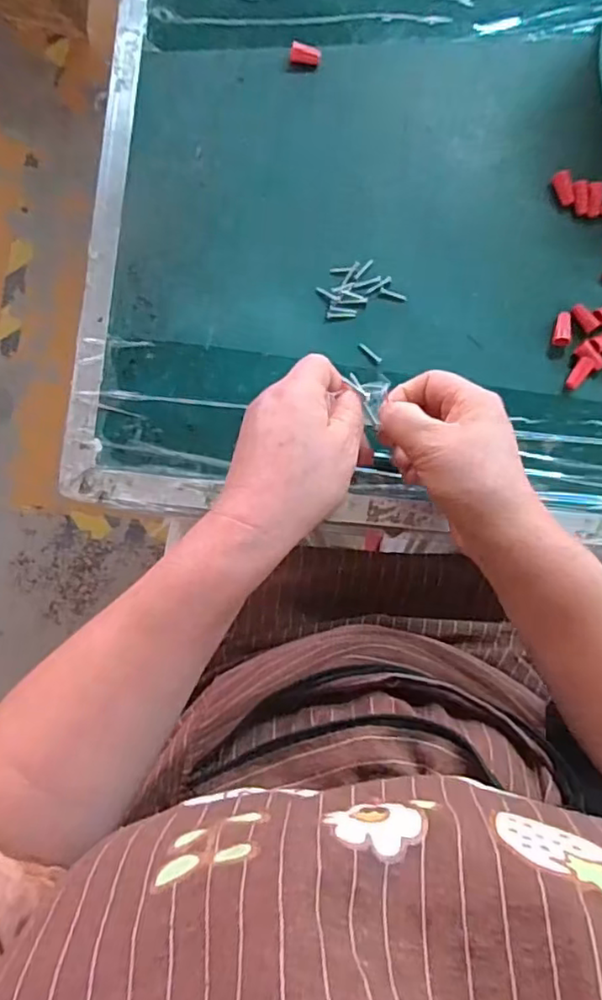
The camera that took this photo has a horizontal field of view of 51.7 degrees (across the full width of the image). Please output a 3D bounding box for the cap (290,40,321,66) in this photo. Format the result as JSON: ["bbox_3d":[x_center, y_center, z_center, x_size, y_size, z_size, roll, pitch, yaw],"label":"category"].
[{"bbox_3d":[0.004,-0.335,0.469,0.023,0.014,0.011,9,85,0],"label":"cap"}]

